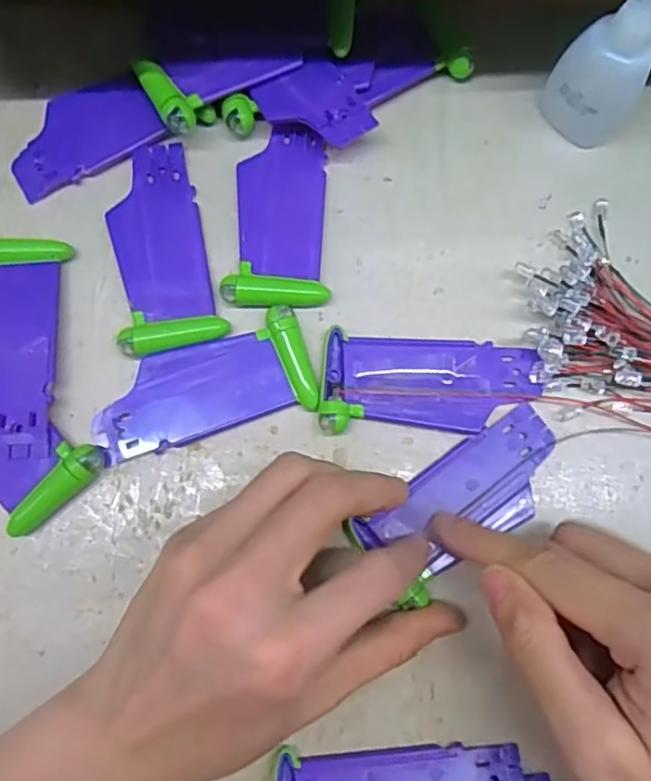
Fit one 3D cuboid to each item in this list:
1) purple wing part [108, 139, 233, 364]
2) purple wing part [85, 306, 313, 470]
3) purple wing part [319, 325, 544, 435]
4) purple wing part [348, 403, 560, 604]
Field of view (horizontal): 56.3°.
[{"bbox_3d":[-0.071,-0.060,0.255,0.041,0.007,0.089,-15,80,-3],"label":"purple wing part"},{"bbox_3d":[-0.050,-0.001,0.244,0.087,0.007,0.038,-18,80,-3],"label":"purple wing part"},{"bbox_3d":[0.043,-0.002,0.248,0.087,0.008,0.040,5,80,1],"label":"purple wing part"},{"bbox_3d":[0.056,0.044,0.240,0.089,0.008,0.037,-34,82,-8],"label":"purple wing part"}]

